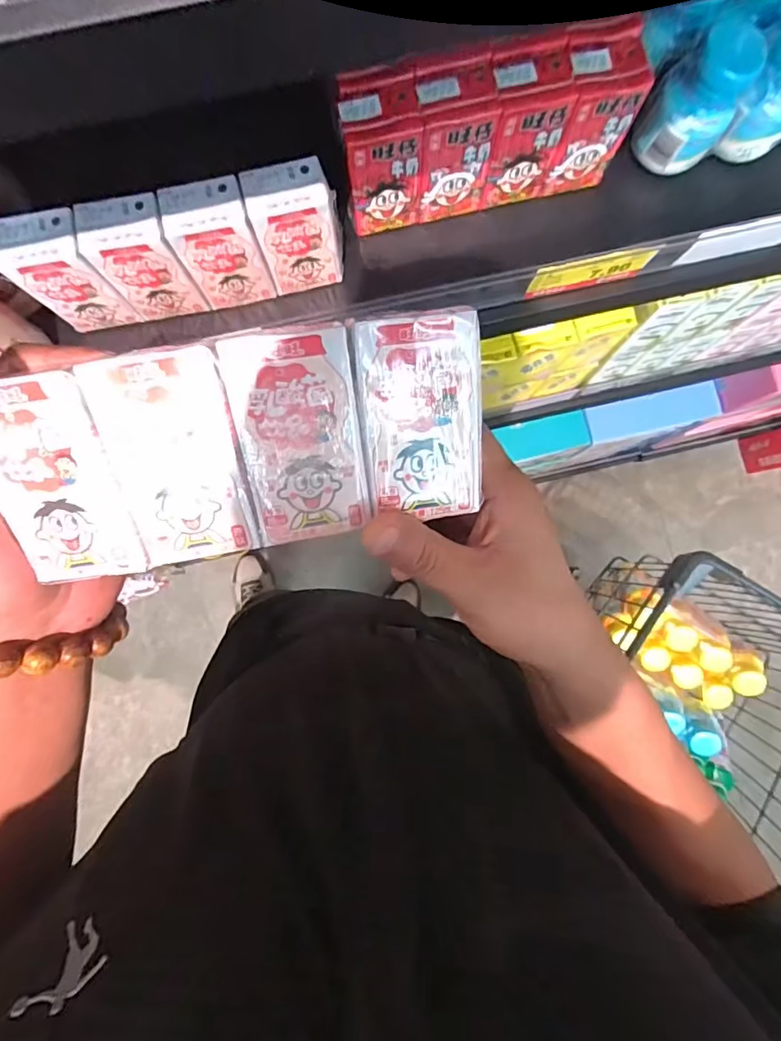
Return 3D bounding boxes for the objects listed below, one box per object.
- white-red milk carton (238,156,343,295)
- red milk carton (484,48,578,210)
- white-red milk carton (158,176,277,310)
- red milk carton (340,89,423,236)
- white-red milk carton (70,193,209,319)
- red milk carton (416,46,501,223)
[{"bbox_3d":[-0.061,-0.196,0.346,0.052,0.081,0.035,-12,85,-1],"label":"white-red milk carton"},{"bbox_3d":[0.088,-0.264,0.352,0.048,0.081,0.038,-16,86,-1],"label":"red milk carton"},{"bbox_3d":[-0.113,-0.182,0.345,0.049,0.080,0.032,-13,85,-1],"label":"white-red milk carton"},{"bbox_3d":[-0.006,-0.240,0.351,0.048,0.082,0.030,-12,85,-1],"label":"red milk carton"},{"bbox_3d":[-0.163,-0.171,0.342,0.050,0.079,0.033,-14,85,-1],"label":"white-red milk carton"},{"bbox_3d":[0.041,-0.260,0.352,0.048,0.082,0.050,-10,85,-1],"label":"red milk carton"}]

